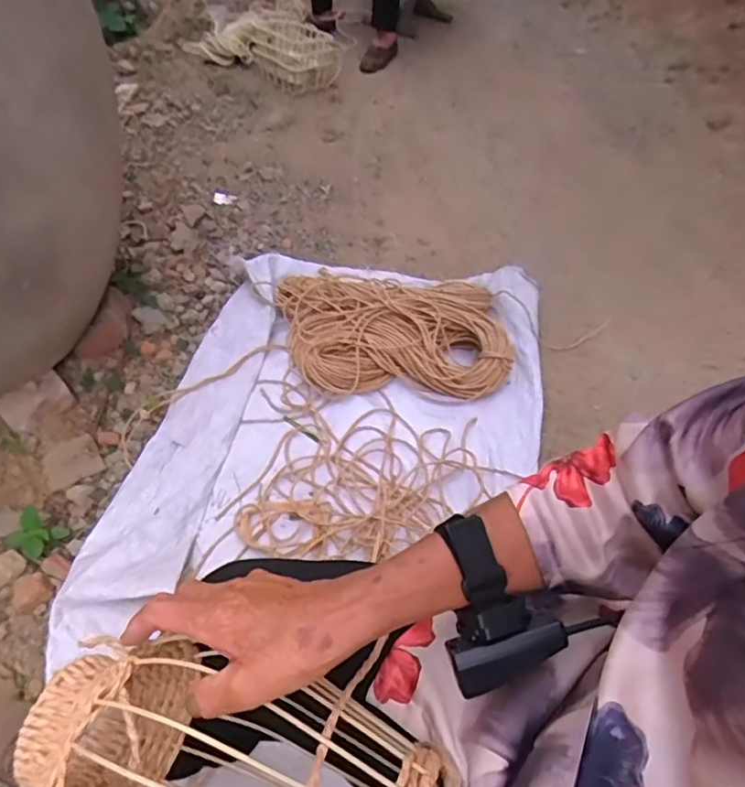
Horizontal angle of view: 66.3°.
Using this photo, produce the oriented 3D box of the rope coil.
[{"bbox_3d":[0.040,-0.136,1.223,0.479,0.080,0.325,-1,48,-1],"label":"rope coil"}]

